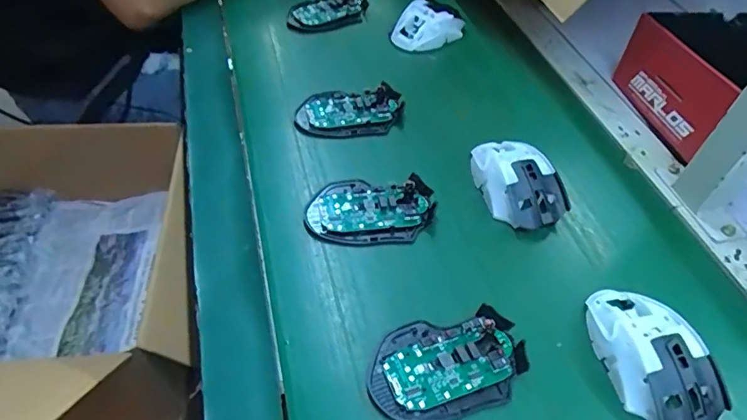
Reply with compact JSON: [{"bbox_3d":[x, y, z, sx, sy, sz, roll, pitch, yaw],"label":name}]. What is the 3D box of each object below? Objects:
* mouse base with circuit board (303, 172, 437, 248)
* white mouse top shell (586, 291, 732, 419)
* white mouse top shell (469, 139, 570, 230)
[{"bbox_3d":[-0.003,0.000,0.456,0.114,0.018,0.071,2,50,-4],"label":"mouse base with circuit board"},{"bbox_3d":[0.207,0.106,0.373,0.064,0.036,0.111,-8,51,-13],"label":"white mouse top shell"},{"bbox_3d":[0.137,-0.030,0.482,0.067,0.036,0.109,-13,52,-16],"label":"white mouse top shell"}]

